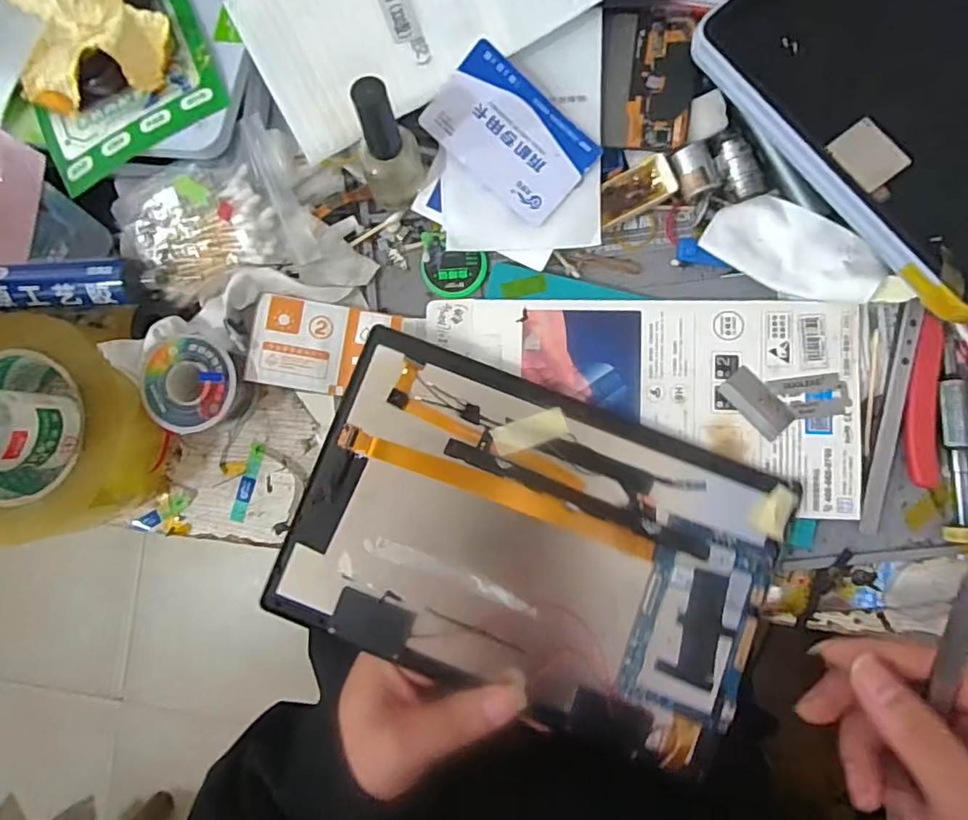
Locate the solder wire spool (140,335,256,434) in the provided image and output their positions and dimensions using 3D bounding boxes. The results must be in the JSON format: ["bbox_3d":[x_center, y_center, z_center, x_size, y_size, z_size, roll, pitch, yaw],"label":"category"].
[{"bbox_3d":[-0.160,-0.013,0.320,0.052,0.032,0.051,0,87,5],"label":"solder wire spool"}]

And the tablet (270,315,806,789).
[{"bbox_3d":[0.025,0.069,0.288,0.238,0.017,0.155,21,86,3],"label":"tablet"}]

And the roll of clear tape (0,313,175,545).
[{"bbox_3d":[-0.241,0.011,0.313,0.109,0.050,0.113,0,87,5],"label":"roll of clear tape"}]

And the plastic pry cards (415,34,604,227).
[{"bbox_3d":[0.014,-0.145,0.296,0.085,0.004,0.054,41,99,-3],"label":"plastic pry cards"}]

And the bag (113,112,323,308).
[{"bbox_3d":[-0.149,-0.104,0.309,0.099,0.025,0.071,-19,102,7],"label":"bag"}]

